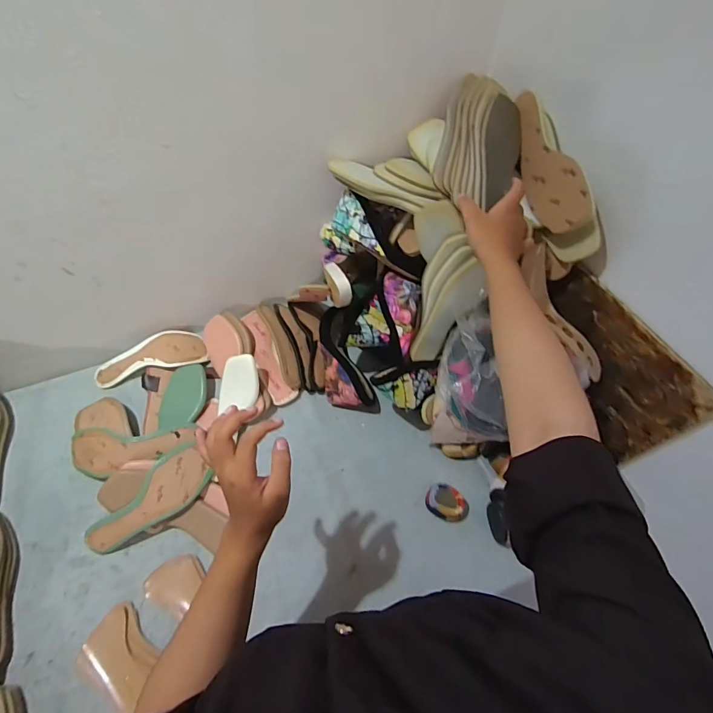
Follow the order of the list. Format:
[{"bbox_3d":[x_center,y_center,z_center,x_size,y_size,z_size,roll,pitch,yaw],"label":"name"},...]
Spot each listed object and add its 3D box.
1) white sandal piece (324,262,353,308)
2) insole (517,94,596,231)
[{"bbox_3d":[-0.036,-0.129,0.703,0.027,0.054,0.078,-24,59,-15],"label":"white sandal piece"},{"bbox_3d":[0.279,-0.285,0.584,0.023,0.082,0.229,-5,64,-24],"label":"insole"}]

